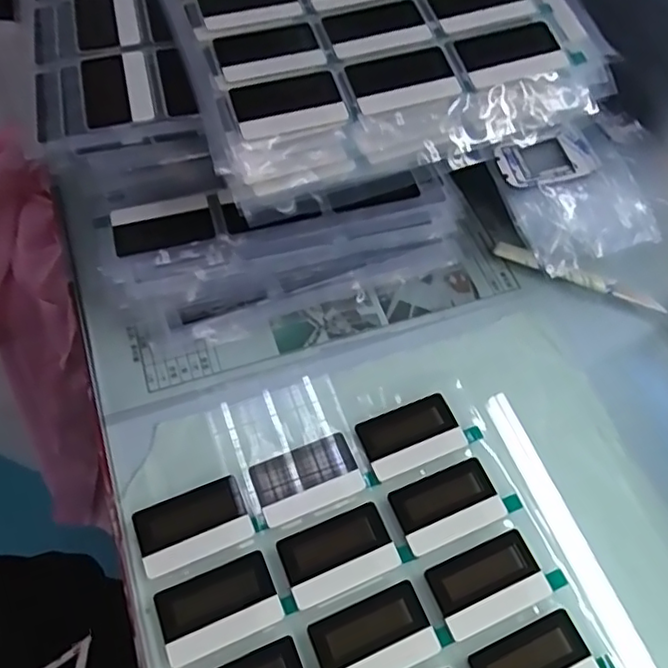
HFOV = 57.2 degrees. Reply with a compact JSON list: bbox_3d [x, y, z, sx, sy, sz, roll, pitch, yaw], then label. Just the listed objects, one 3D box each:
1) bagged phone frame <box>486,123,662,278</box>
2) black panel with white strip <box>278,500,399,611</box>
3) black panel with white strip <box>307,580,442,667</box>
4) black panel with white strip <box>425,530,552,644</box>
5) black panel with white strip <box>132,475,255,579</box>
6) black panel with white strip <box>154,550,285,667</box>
[{"bbox_3d":[0.143,-0.083,0.366,0.080,0.011,0.085,-22,73,-11],"label":"bagged phone frame"},{"bbox_3d":[0.002,0.109,0.303,0.053,0.006,0.034,-20,62,-12],"label":"black panel with white strip"},{"bbox_3d":[0.018,0.140,0.282,0.053,0.004,0.034,-20,62,-13],"label":"black panel with white strip"},{"bbox_3d":[0.075,0.121,0.299,0.053,0.007,0.034,-20,62,-12],"label":"black panel with white strip"},{"bbox_3d":[-0.071,0.096,0.307,0.054,0.006,0.034,-19,62,-12],"label":"black panel with white strip"},{"bbox_3d":[-0.055,0.129,0.289,0.054,0.006,0.034,-20,62,-13],"label":"black panel with white strip"}]

